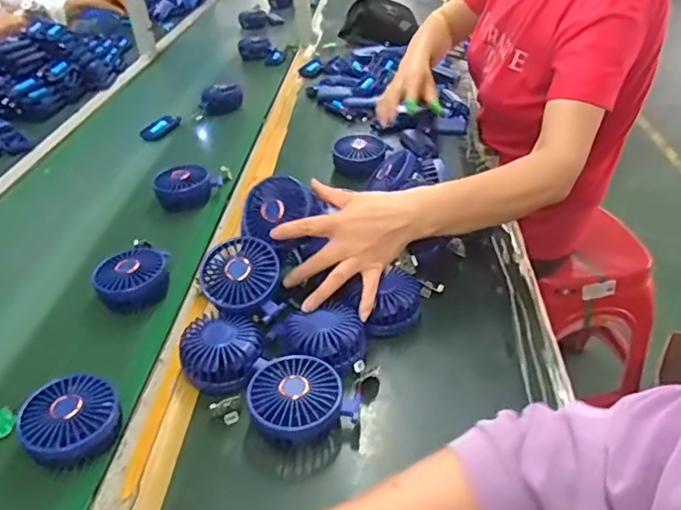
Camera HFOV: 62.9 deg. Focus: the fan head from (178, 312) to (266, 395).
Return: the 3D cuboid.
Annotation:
[{"bbox_3d":[-0.125,0.101,0.587,0.084,0.040,0.081,-15,38,-13],"label":"fan head"}]

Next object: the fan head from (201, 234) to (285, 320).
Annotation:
[{"bbox_3d":[-0.110,0.025,0.627,0.089,0.039,0.091,-2,63,4],"label":"fan head"}]

